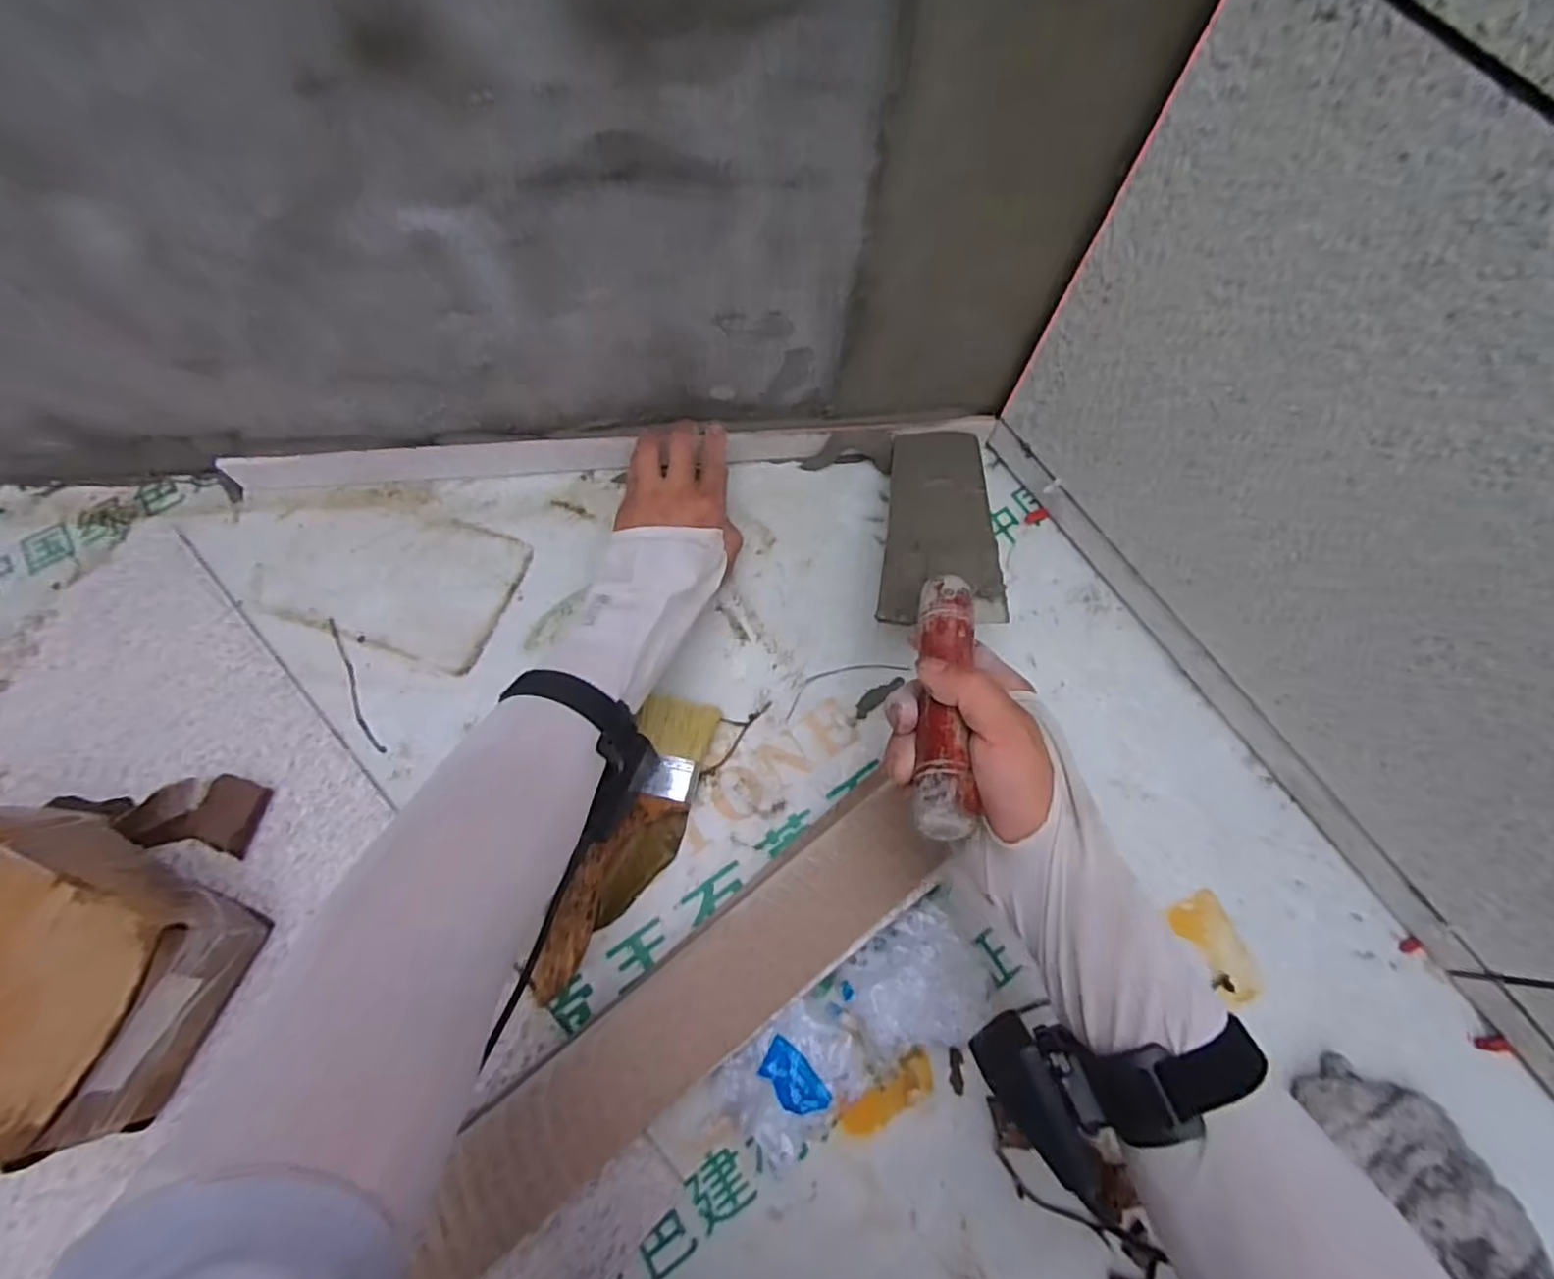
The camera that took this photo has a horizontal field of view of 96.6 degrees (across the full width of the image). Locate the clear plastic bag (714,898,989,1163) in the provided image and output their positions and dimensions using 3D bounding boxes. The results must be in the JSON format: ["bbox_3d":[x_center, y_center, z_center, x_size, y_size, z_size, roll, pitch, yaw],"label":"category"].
[{"bbox_3d":[0.049,0.240,0.419,0.173,0.032,0.072,-31,73,-11],"label":"clear plastic bag"}]

